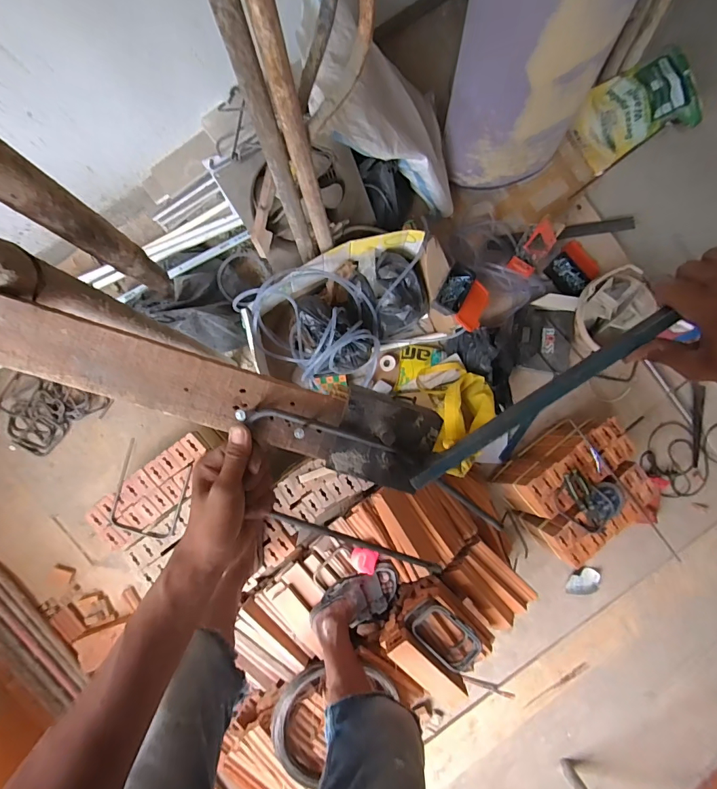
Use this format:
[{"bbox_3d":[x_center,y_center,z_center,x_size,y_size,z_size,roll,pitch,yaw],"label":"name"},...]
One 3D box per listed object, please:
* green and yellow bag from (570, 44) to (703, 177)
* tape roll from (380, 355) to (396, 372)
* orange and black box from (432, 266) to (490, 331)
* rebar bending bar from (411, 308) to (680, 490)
[{"bbox_3d":[0.918,-0.939,1.330,0.357,0.124,0.254,-29,93,-5],"label":"green and yellow bag"},{"bbox_3d":[0.095,-0.102,1.327,0.049,0.015,0.053,2,90,-5],"label":"tape roll"},{"bbox_3d":[0.311,-0.284,1.176,0.154,0.051,0.153,28,88,-5],"label":"orange and black box"},{"bbox_3d":[0.203,-0.029,0.340,0.374,0.015,0.014,-34,93,6],"label":"rebar bending bar"}]

